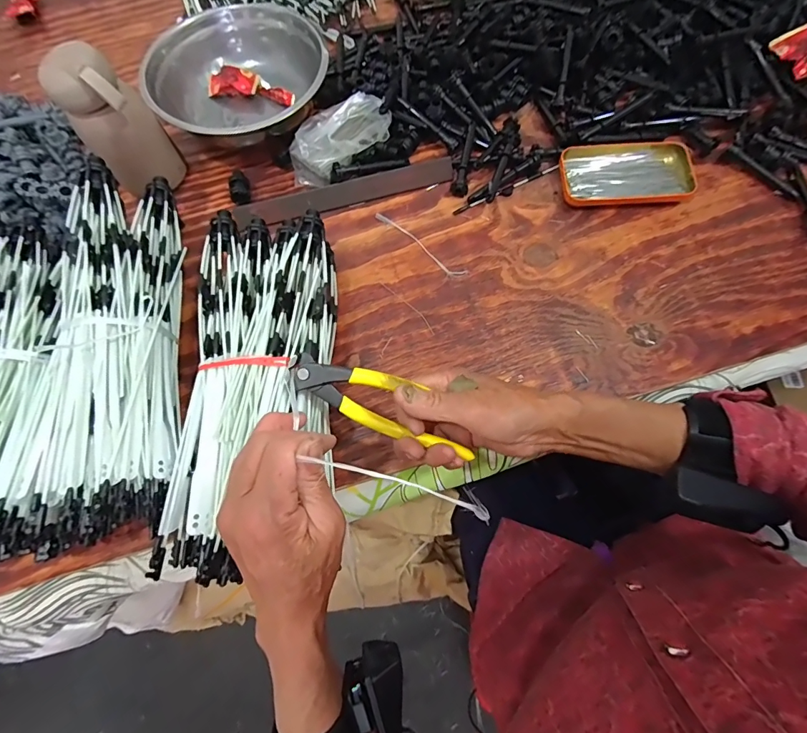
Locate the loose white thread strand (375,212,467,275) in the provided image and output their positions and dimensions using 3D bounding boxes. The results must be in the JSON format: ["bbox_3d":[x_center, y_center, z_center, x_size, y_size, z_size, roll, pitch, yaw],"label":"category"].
[{"bbox_3d":[0.017,-0.138,0.466,0.128,0.004,0.017,38,73,15],"label":"loose white thread strand"}]

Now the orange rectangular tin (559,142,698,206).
[{"bbox_3d":[0.254,-0.220,0.464,0.144,0.014,0.069,-2,75,0],"label":"orange rectangular tin"}]

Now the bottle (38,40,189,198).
[{"bbox_3d":[-0.310,-0.264,0.444,0.077,0.129,0.076,-36,73,-10],"label":"bottle"}]

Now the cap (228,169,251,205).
[{"bbox_3d":[-0.198,-0.218,0.497,0.023,0.020,0.035,-9,71,0],"label":"cap"}]

